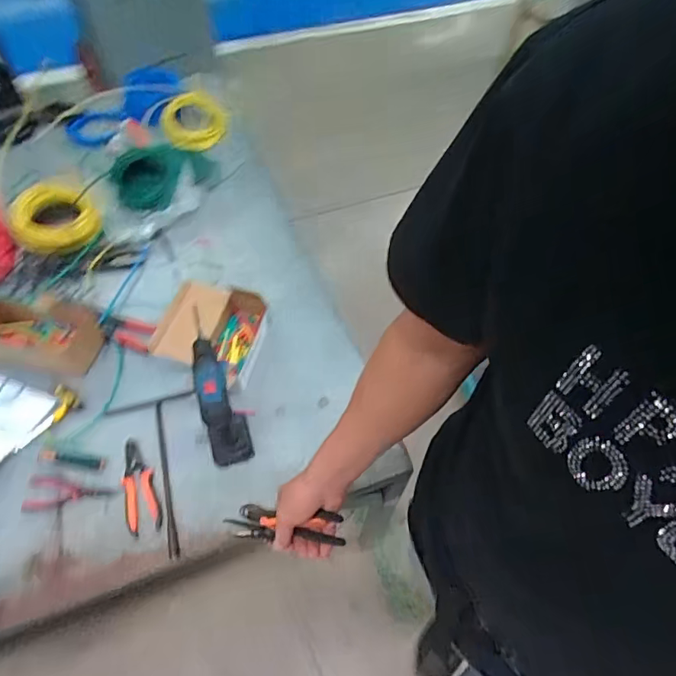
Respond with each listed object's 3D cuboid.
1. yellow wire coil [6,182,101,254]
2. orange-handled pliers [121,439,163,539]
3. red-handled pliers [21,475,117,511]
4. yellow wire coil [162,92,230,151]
[{"bbox_3d":[-0.677,-0.287,1.185,0.199,0.060,0.170,-28,104,-7],"label":"yellow wire coil"},{"bbox_3d":[-0.351,0.255,0.869,0.055,0.013,0.171,-17,57,-12],"label":"orange-handled pliers"},{"bbox_3d":[-0.460,0.267,0.855,0.136,0.013,0.057,5,53,-16],"label":"red-handled pliers"},{"bbox_3d":[-0.445,-0.676,1.548,0.040,0.166,0.237,-1,42,45],"label":"yellow wire coil"}]

